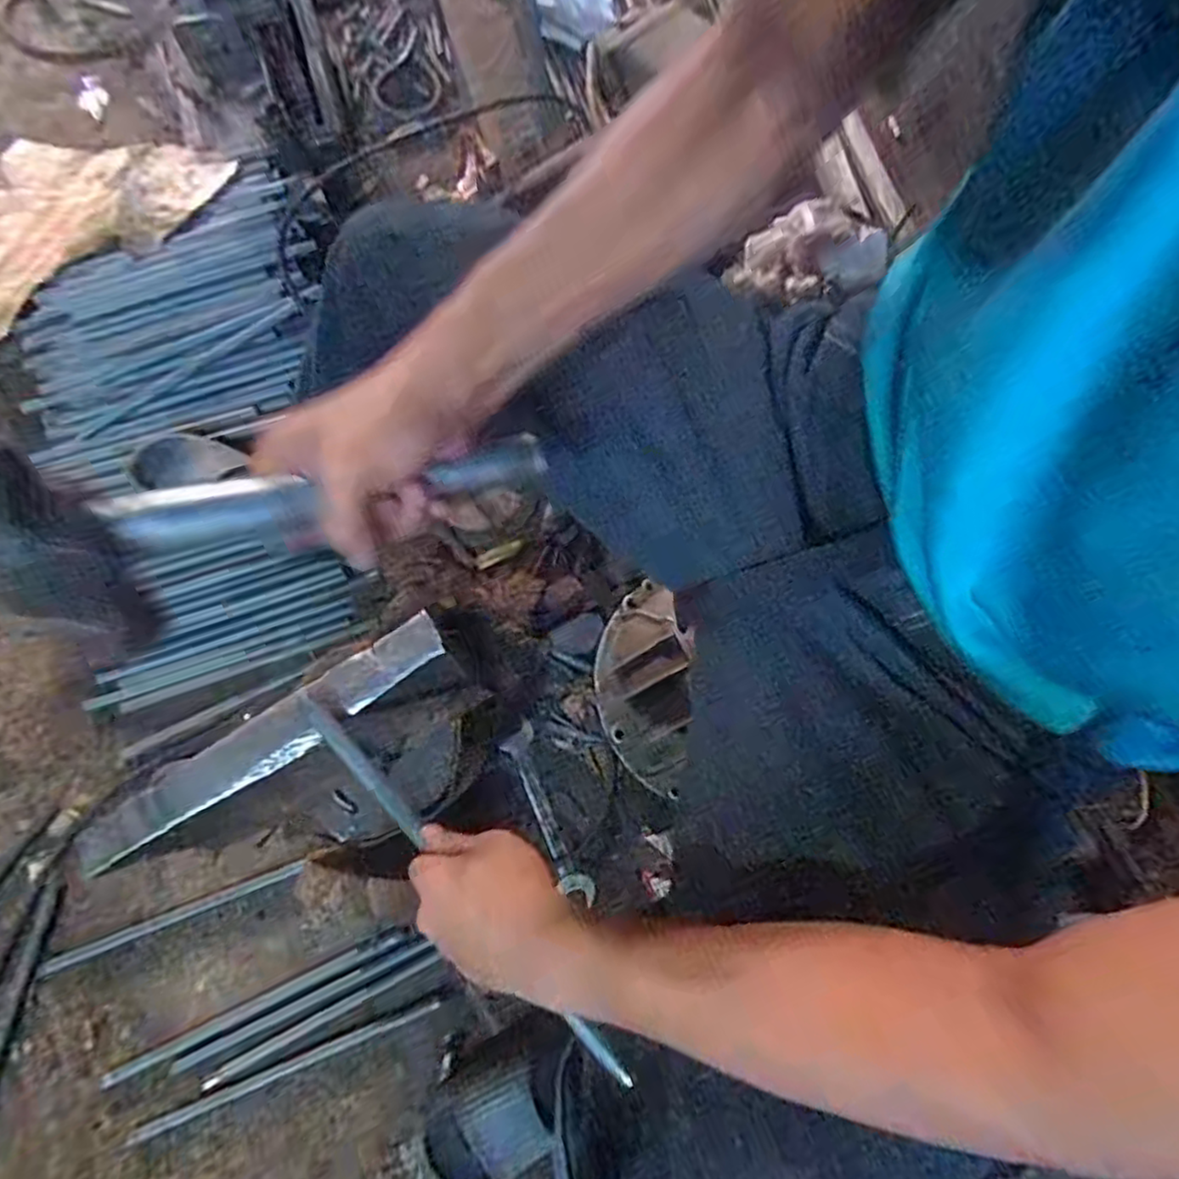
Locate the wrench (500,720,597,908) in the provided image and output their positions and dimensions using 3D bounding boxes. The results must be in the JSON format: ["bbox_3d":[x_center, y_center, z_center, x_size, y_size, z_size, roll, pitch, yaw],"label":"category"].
[{"bbox_3d":[-0.052,0.272,0.830,0.043,0.006,0.221,-22,72,-8],"label":"wrench"}]

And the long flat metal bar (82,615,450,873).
[{"bbox_3d":[-0.244,0.111,0.512,0.294,0.024,0.044,-30,75,-11],"label":"long flat metal bar"}]

